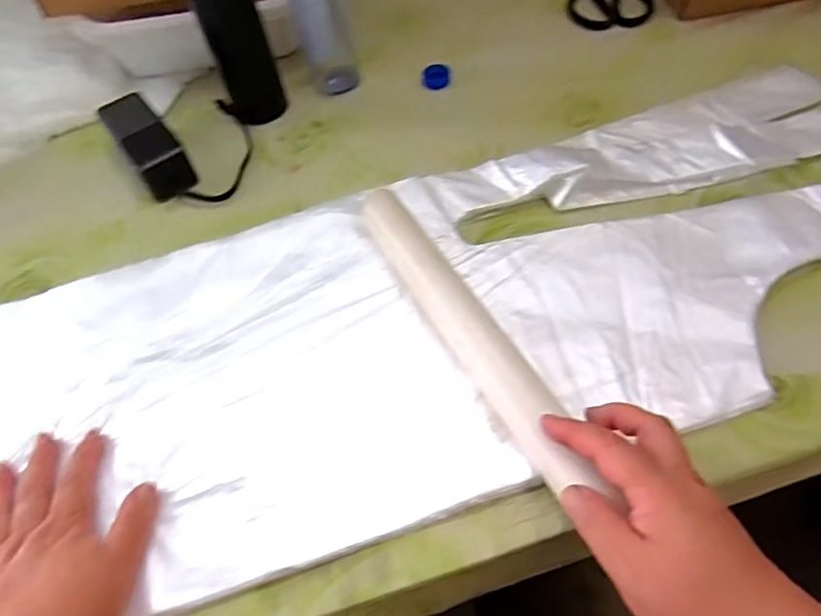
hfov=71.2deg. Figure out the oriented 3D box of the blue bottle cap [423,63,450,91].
[{"bbox_3d":[0.030,-0.265,0.659,0.029,0.022,0.029,-4,55,5],"label":"blue bottle cap"}]

